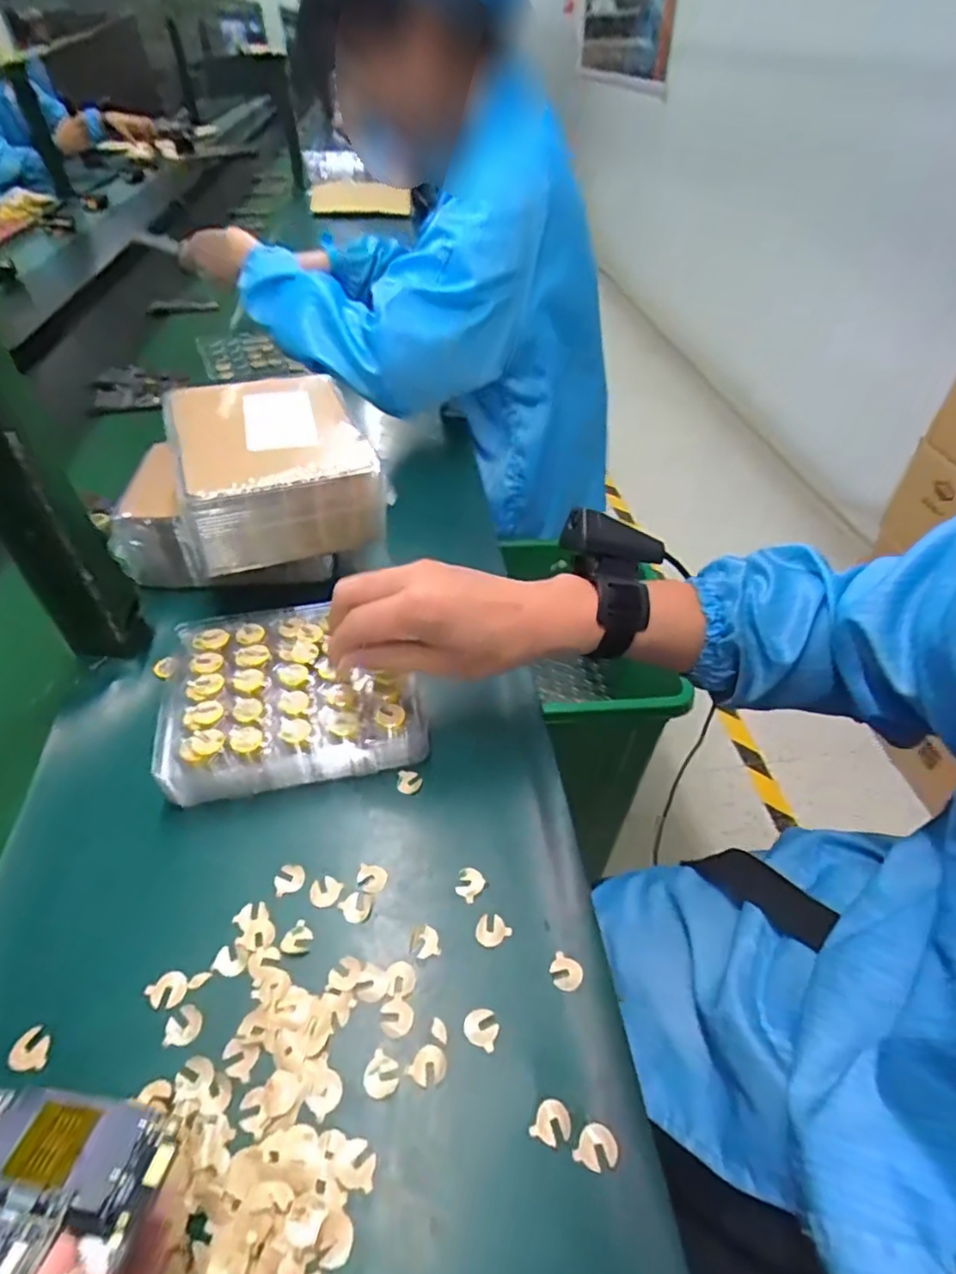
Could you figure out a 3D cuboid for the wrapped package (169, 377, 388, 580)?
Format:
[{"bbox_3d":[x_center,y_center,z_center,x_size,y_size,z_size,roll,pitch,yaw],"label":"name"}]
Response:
[{"bbox_3d":[-0.162,-0.139,0.498,0.148,0.093,0.169,-16,48,-13],"label":"wrapped package"}]

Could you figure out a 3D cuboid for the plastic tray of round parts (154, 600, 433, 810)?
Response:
[{"bbox_3d":[-0.136,0.038,0.456,0.172,0.034,0.147,-9,47,-11],"label":"plastic tray of round parts"}]

